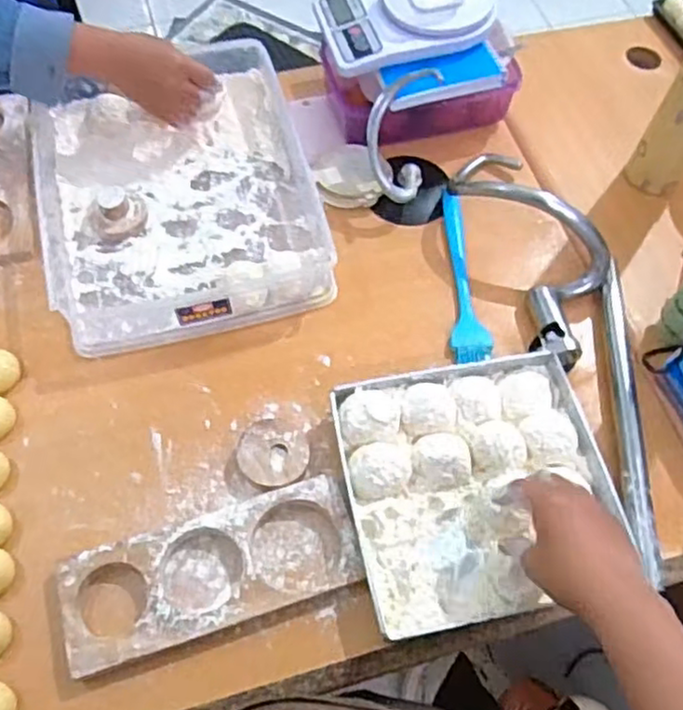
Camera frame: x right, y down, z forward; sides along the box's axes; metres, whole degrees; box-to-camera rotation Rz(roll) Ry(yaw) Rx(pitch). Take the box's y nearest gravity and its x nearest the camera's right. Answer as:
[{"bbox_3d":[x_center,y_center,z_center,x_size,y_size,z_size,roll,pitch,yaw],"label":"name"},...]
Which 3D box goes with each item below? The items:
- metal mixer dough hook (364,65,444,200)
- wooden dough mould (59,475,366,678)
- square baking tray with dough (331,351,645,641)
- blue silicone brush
[{"bbox_3d":[0.065,-0.240,0.745,0.072,0.141,0.051,1,31,-1],"label":"metal mixer dough hook"},{"bbox_3d":[-0.109,0.183,0.575,0.243,0.025,0.095,-16,63,-11],"label":"wooden dough mould"},{"bbox_3d":[0.128,0.114,0.610,0.236,0.040,0.222,-11,62,-7],"label":"square baking tray with dough"},{"bbox_3d":[0.135,-0.087,0.737,0.041,0.025,0.212,1,61,-2],"label":"blue silicone brush"}]

